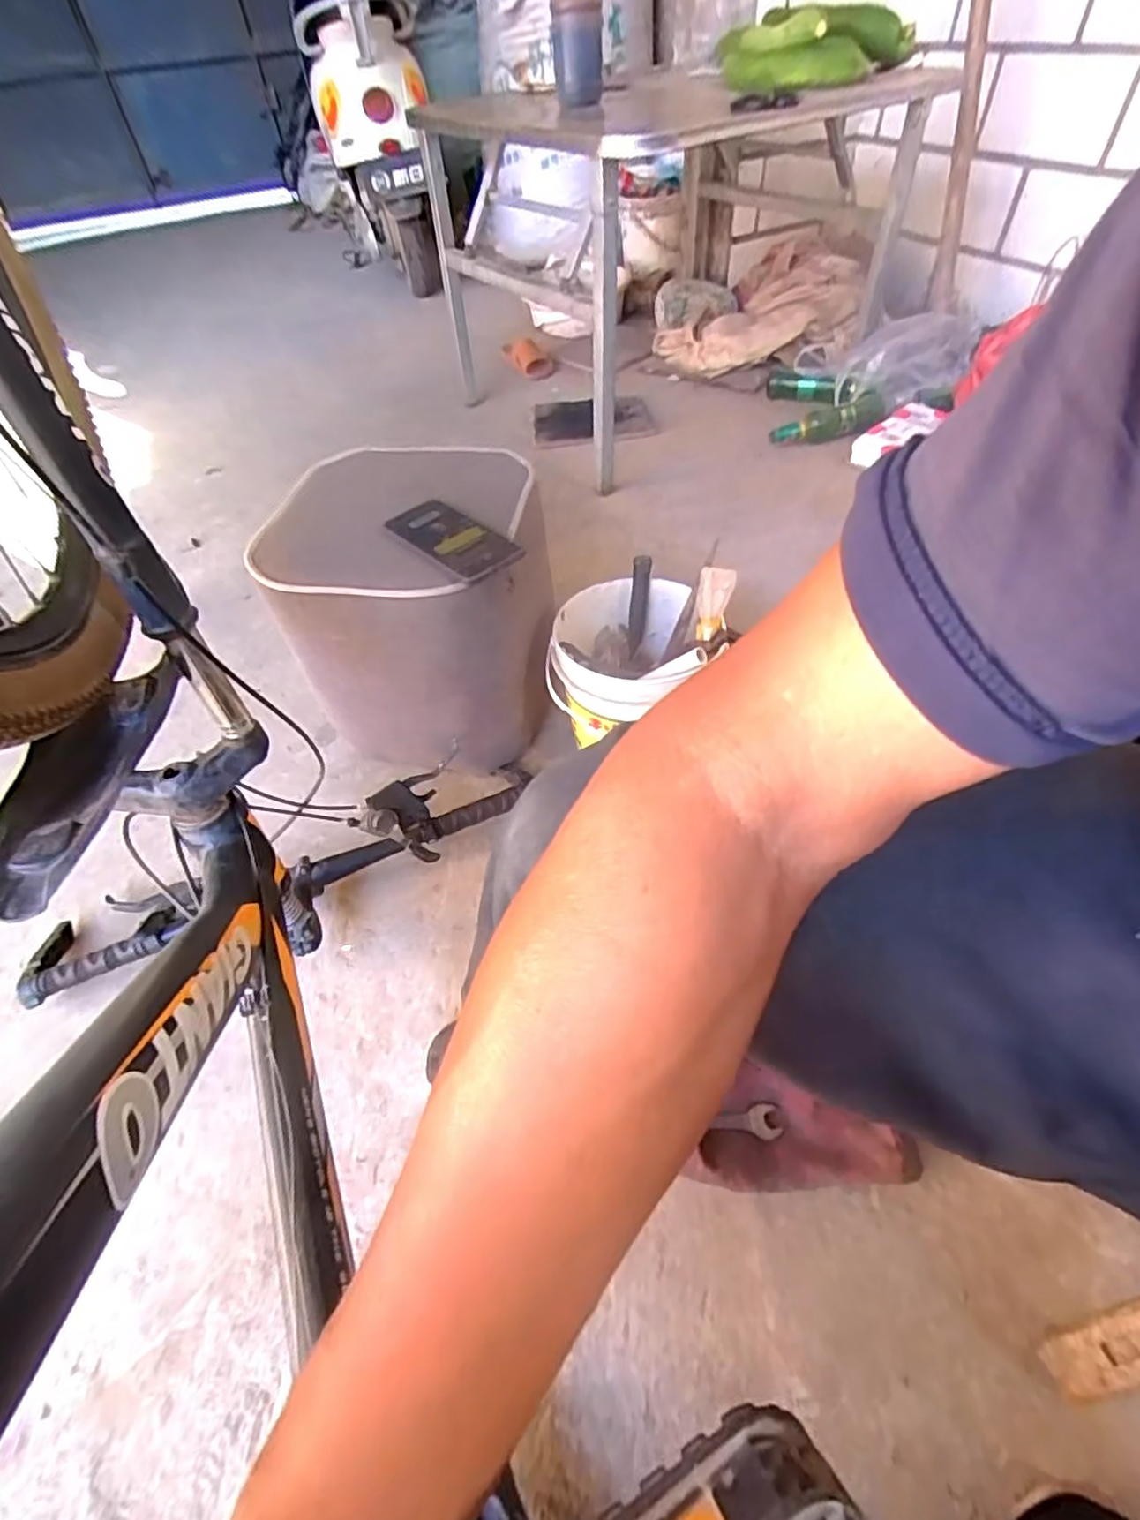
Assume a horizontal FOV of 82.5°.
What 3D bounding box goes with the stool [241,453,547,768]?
[{"bbox_3d":[-0.178,-0.194,0.854,0.287,0.309,0.286,3,51,7],"label":"stool"}]

